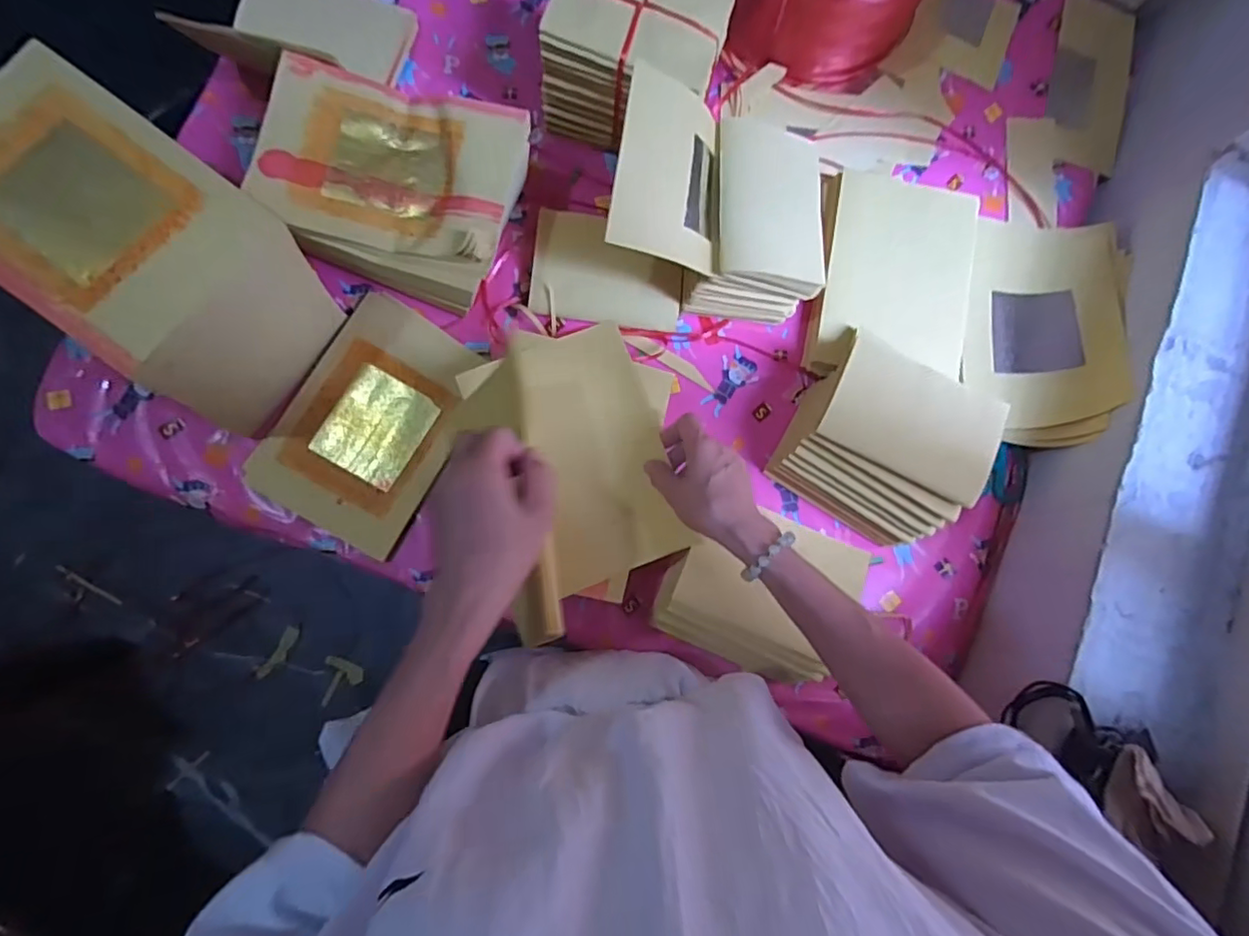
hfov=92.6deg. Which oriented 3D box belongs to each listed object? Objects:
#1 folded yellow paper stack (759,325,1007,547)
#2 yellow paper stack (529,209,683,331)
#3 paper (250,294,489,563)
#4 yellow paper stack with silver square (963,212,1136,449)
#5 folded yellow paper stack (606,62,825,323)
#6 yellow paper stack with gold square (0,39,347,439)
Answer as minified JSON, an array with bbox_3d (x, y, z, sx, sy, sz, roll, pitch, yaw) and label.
[{"bbox_3d":[0.260,-0.027,0.609,0.165,0.117,0.154,30,82,-3],"label":"folded yellow paper stack"},{"bbox_3d":[-0.017,-0.215,0.647,0.159,0.019,0.116,6,84,-6],"label":"yellow paper stack"},{"bbox_3d":[-0.253,-0.045,0.612,0.160,0.013,0.234,31,82,-3],"label":"paper"},{"bbox_3d":[0.458,-0.165,0.653,0.139,0.101,0.251,21,83,-4],"label":"yellow paper stack with silver square"},{"bbox_3d":[0.095,-0.263,0.593,0.217,0.132,0.176,4,84,-6],"label":"folded yellow paper stack"},{"bbox_3d":[-0.397,-0.177,0.509,0.227,0.172,0.159,36,82,-2],"label":"yellow paper stack with gold square"}]

